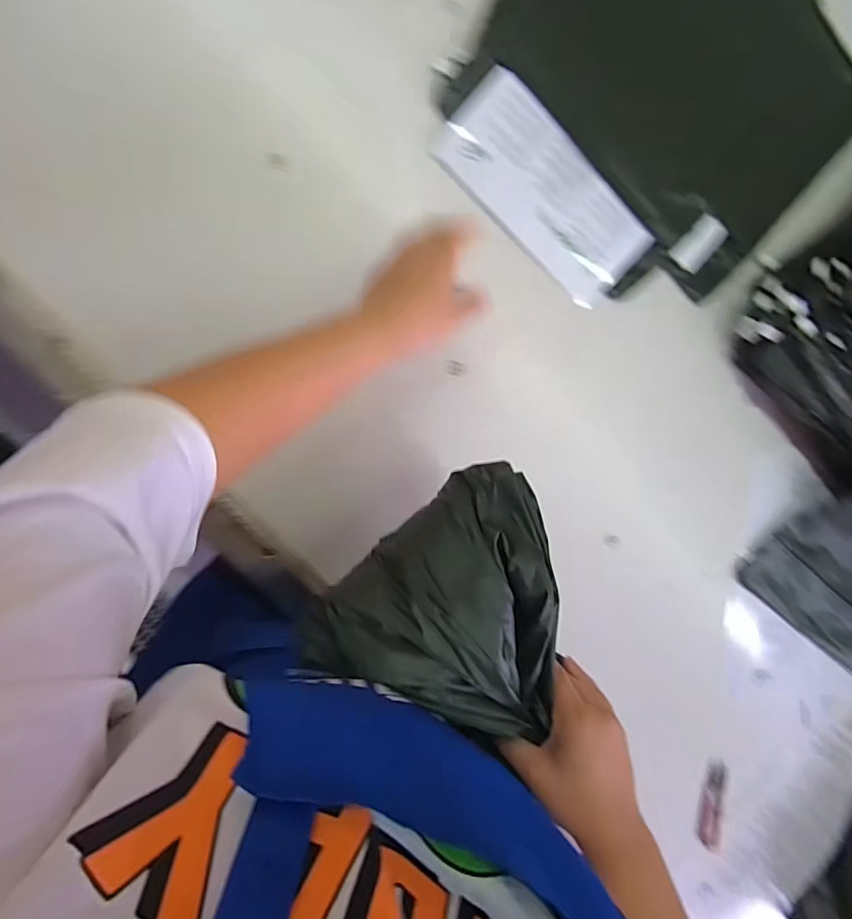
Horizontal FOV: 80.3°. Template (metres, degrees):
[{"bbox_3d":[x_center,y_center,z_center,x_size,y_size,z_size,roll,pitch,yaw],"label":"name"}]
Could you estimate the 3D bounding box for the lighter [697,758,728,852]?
[{"bbox_3d":[0.345,0.414,0.606,0.031,0.012,0.102,8,95,-10],"label":"lighter"}]

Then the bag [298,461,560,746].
[{"bbox_3d":[0.026,0.098,0.380,0.186,0.065,0.184,25,93,-9],"label":"bag"}]

